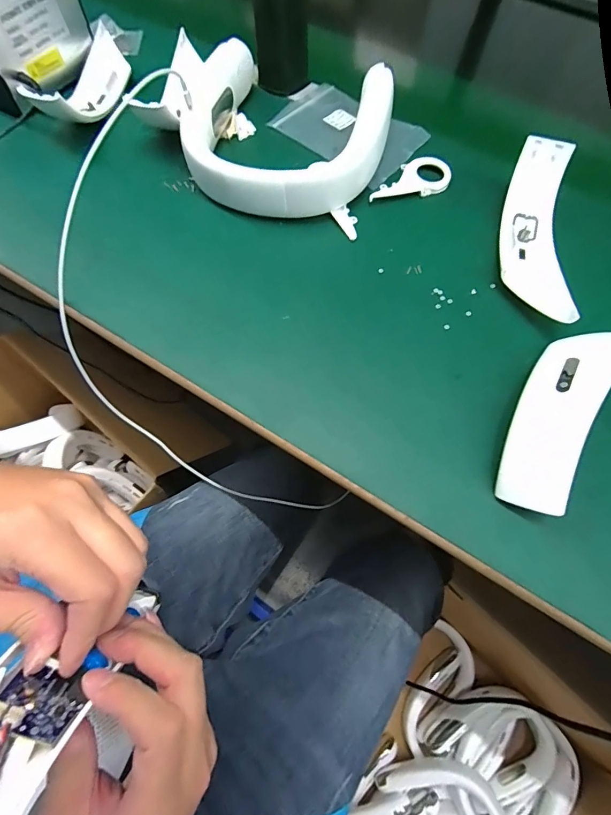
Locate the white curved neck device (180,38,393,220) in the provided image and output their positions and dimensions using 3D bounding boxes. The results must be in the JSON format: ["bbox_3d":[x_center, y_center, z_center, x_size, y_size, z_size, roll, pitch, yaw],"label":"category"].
[{"bbox_3d":[-0.021,-0.269,0.394,0.195,0.052,0.191,10,66,2],"label":"white curved neck device"}]

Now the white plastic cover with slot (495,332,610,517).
[{"bbox_3d":[0.187,-0.007,0.290,0.057,0.044,0.173,32,69,11],"label":"white plastic cover with slot"}]

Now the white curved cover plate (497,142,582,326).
[{"bbox_3d":[0.205,-0.150,0.352,0.059,0.046,0.180,12,66,3],"label":"white curved cover plate"}]

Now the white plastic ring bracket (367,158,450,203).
[{"bbox_3d":[0.100,-0.227,0.400,0.086,0.008,0.046,-11,67,-7],"label":"white plastic ring bracket"}]

